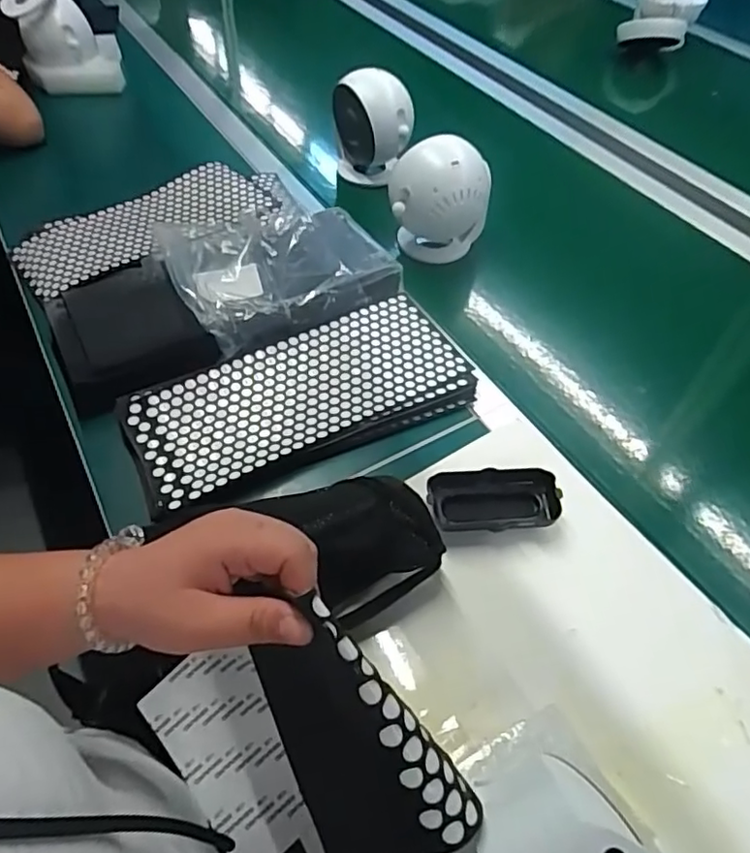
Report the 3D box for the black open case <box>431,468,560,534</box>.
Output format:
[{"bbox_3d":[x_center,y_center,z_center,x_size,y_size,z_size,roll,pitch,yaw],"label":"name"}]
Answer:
[{"bbox_3d":[0.101,0.064,0.521,0.106,0.025,0.050,0,52,-2],"label":"black open case"}]

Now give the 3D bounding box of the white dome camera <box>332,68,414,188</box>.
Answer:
[{"bbox_3d":[-0.005,-0.410,0.829,0.101,0.128,0.082,0,52,-2],"label":"white dome camera"}]

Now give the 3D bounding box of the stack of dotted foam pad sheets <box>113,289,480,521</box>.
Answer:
[{"bbox_3d":[-0.071,-0.030,0.591,0.326,0.025,0.141,-21,56,-17],"label":"stack of dotted foam pad sheets"}]

